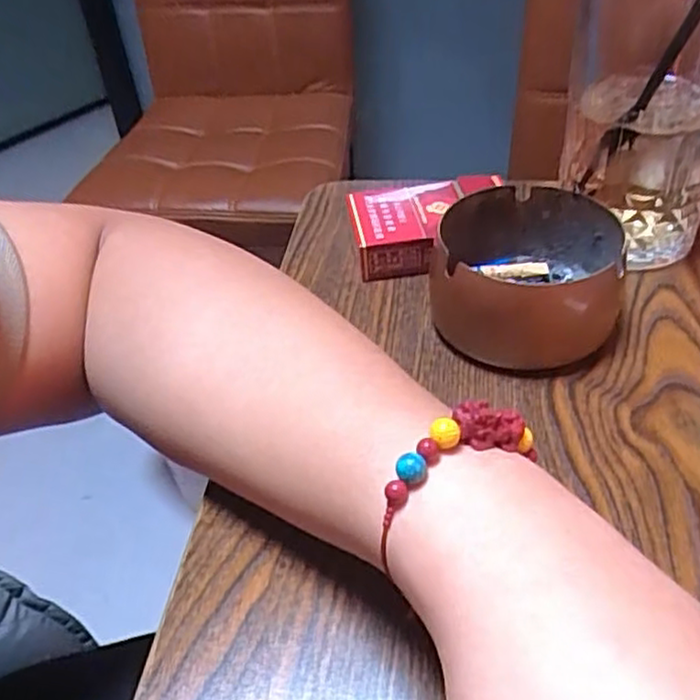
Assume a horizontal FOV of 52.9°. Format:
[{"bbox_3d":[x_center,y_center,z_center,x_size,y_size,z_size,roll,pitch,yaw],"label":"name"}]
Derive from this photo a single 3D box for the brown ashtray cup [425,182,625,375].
[{"bbox_3d":[0.085,-0.036,0.334,0.086,0.049,0.083,-3,42,2],"label":"brown ashtray cup"}]

